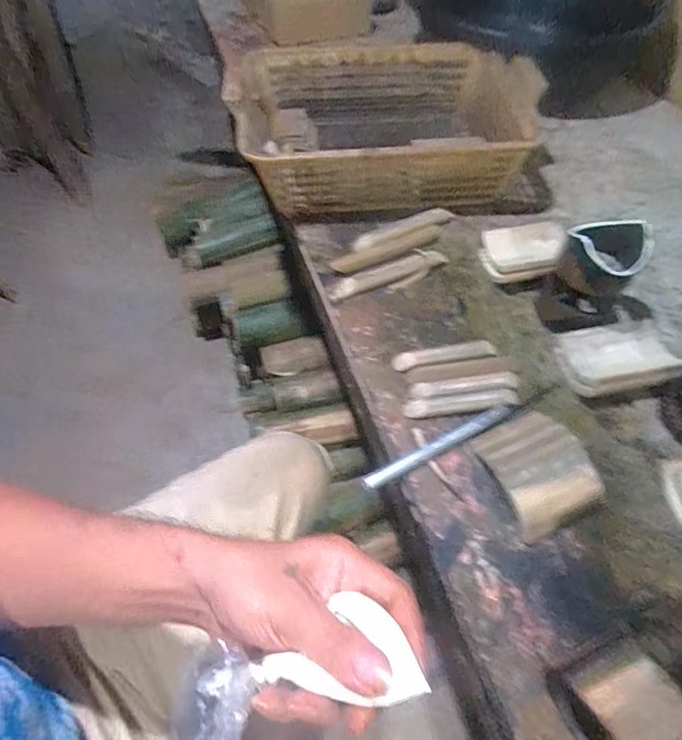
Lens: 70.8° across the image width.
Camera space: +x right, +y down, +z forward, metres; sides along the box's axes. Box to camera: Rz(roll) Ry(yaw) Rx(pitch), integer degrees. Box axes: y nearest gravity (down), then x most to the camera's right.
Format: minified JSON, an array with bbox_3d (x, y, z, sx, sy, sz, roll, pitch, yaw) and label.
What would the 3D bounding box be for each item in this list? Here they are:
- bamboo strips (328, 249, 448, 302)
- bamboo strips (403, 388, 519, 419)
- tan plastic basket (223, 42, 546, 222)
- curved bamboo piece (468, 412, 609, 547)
[{"bbox_3d":[0.059,-0.120,0.605,0.154,0.016,0.033,-18,58,-15],"label":"bamboo strips"},{"bbox_3d":[0.128,0.037,0.506,0.123,0.013,0.020,-6,55,-8],"label":"bamboo strips"},{"bbox_3d":[0.066,-0.353,0.719,0.425,0.133,0.286,-4,55,-6],"label":"tan plastic basket"},{"bbox_3d":[0.185,0.093,0.454,0.087,0.043,0.106,-20,58,-17],"label":"curved bamboo piece"}]

